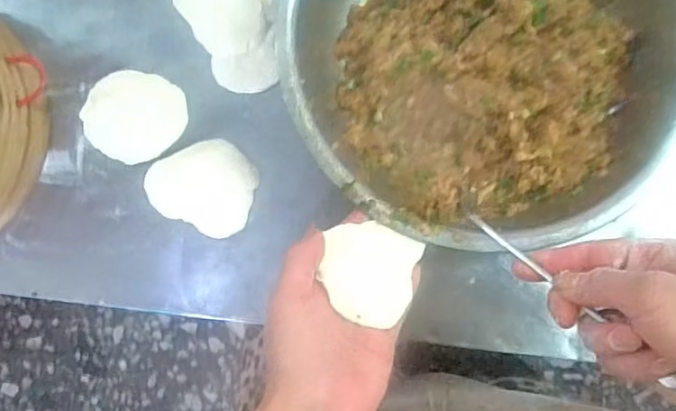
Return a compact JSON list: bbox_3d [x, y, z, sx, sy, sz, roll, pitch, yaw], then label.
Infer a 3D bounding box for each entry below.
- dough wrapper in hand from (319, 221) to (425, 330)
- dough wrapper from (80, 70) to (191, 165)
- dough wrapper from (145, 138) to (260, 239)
[{"bbox_3d":[0.017,0.039,0.375,0.058,0.004,0.063,25,64,-2],"label":"dough wrapper in hand"},{"bbox_3d":[-0.160,-0.069,0.473,0.075,0.004,0.070,23,92,-4],"label":"dough wrapper"},{"bbox_3d":[-0.105,-0.018,0.471,0.083,0.005,0.069,25,90,3],"label":"dough wrapper"}]

